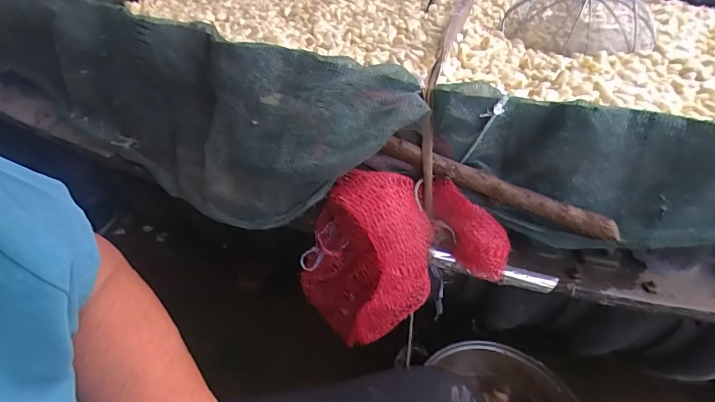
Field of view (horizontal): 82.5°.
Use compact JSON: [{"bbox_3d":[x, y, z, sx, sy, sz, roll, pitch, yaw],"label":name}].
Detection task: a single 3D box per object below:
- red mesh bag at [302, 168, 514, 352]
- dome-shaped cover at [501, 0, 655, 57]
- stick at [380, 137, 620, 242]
[{"bbox_3d":[0.046,0.049,0.478,0.201,0.167,0.135,-12,37,-16],"label":"red mesh bag"},{"bbox_3d":[0.501,-0.433,0.920,0.315,0.125,0.321,18,39,24],"label":"dome-shaped cover"},{"bbox_3d":[0.158,-0.016,0.463,0.265,0.025,0.022,23,39,8],"label":"stick"}]

